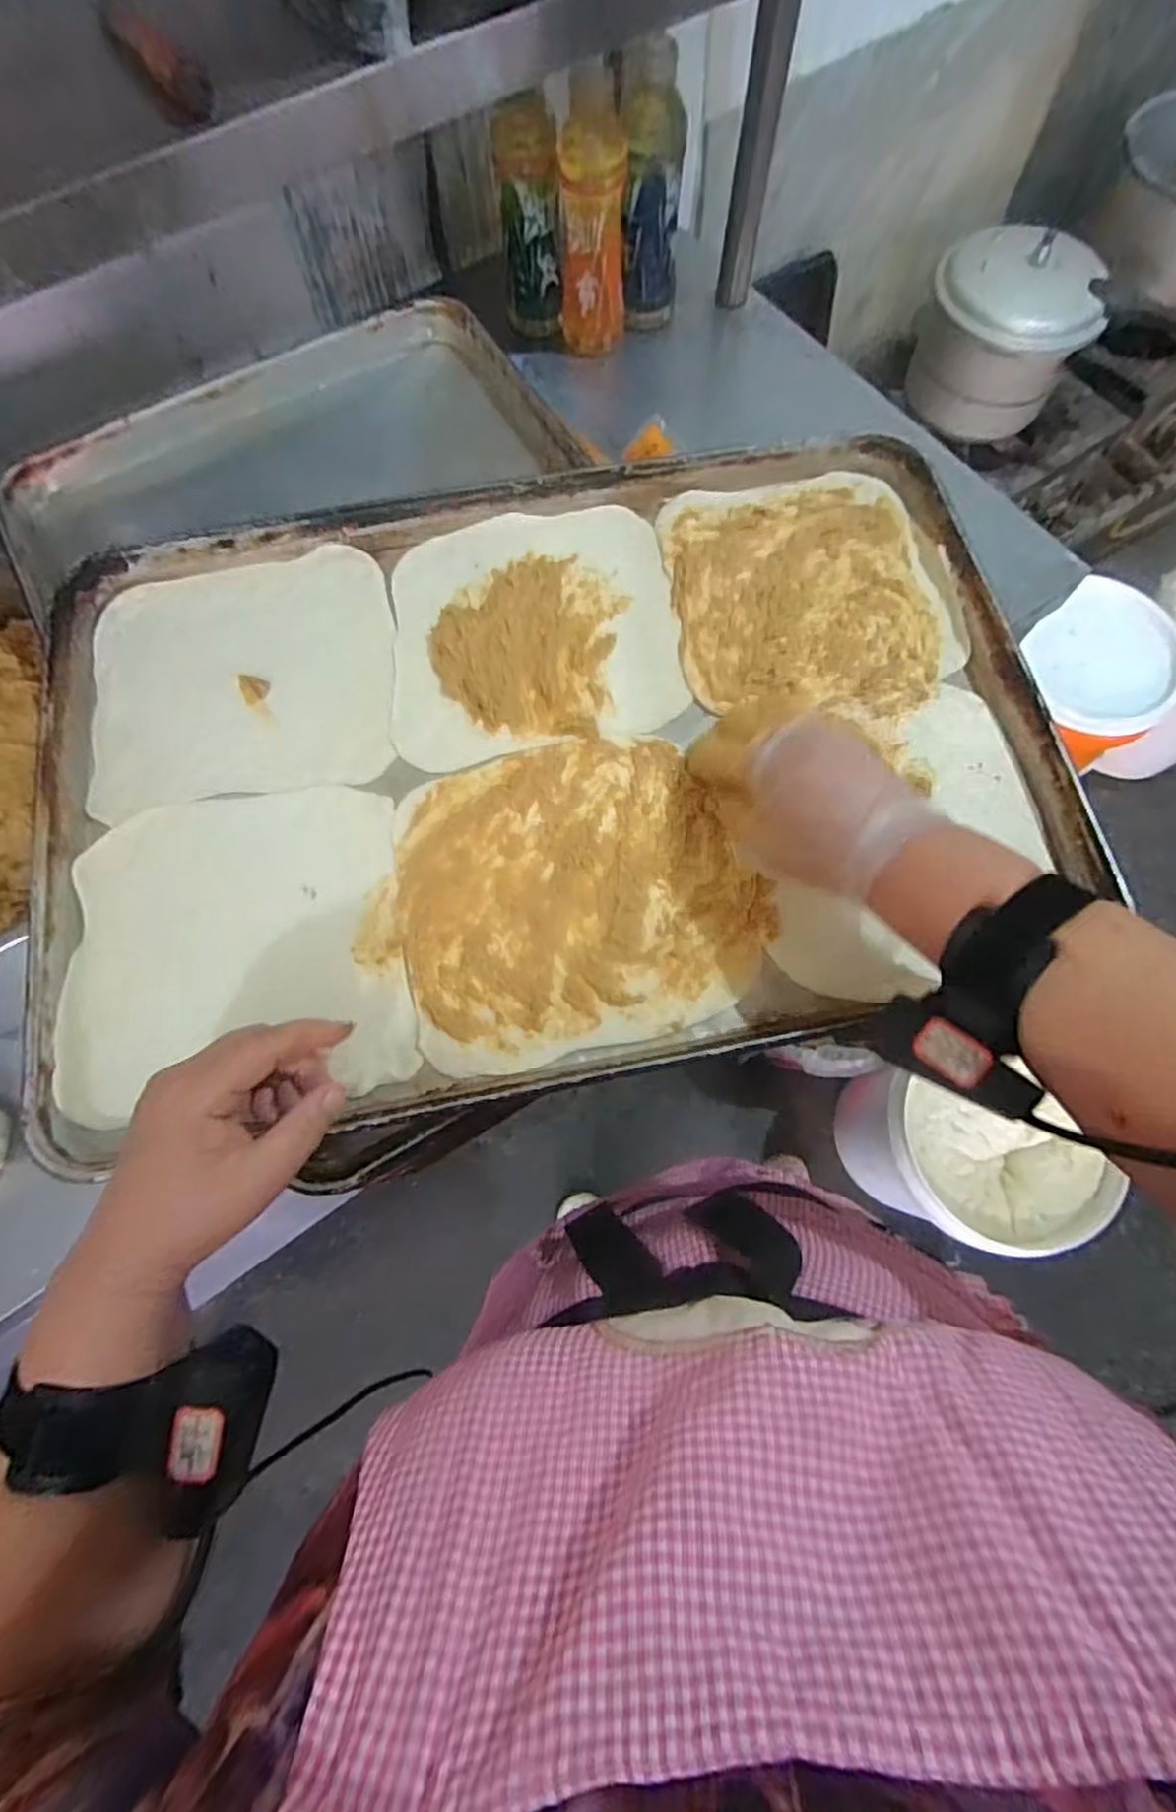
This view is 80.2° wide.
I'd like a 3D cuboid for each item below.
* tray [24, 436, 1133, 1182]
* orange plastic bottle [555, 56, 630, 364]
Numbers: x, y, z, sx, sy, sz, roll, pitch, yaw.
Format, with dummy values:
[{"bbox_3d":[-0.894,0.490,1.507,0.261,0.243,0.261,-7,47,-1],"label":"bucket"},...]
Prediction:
[{"bbox_3d":[-0.024,-0.104,0.436,0.593,0.029,0.387,-12,71,-3],"label":"tray"},{"bbox_3d":[0.003,-0.722,0.738,0.074,0.207,0.070,1,71,2],"label":"orange plastic bottle"}]

